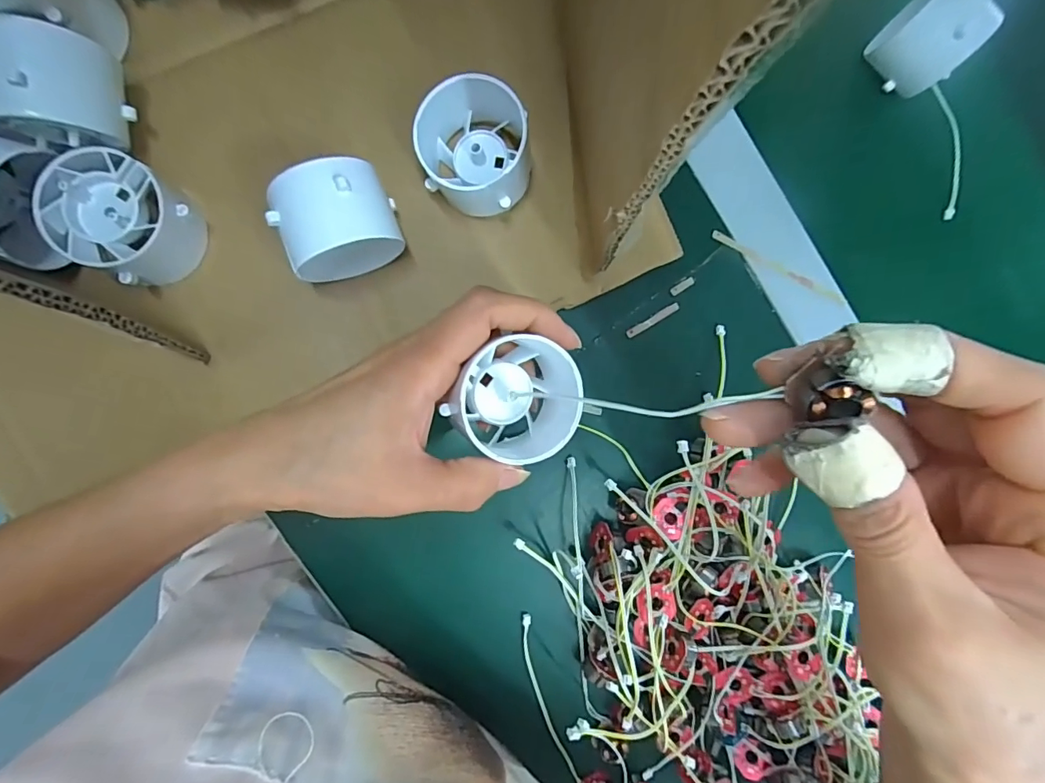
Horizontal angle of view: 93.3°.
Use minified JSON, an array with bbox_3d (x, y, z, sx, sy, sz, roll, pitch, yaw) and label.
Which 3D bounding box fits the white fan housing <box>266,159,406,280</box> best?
[{"bbox_3d":[-0.080,-0.074,0.222,0.046,0.053,0.041,-18,94,-1],"label":"white fan housing"}]

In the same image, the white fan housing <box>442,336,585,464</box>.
[{"bbox_3d":[-0.005,0.003,0.204,0.055,0.042,0.055,-18,96,-19],"label":"white fan housing"}]

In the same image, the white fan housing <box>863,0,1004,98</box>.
[{"bbox_3d":[0.222,-0.193,0.264,0.042,0.040,0.038,45,91,-5],"label":"white fan housing"}]

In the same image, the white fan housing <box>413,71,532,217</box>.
[{"bbox_3d":[-0.022,-0.113,0.232,0.050,0.038,0.053,5,94,-3],"label":"white fan housing"}]

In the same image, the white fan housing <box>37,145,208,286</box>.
[{"bbox_3d":[-0.169,-0.073,0.217,0.051,0.037,0.045,30,92,-4],"label":"white fan housing"}]

